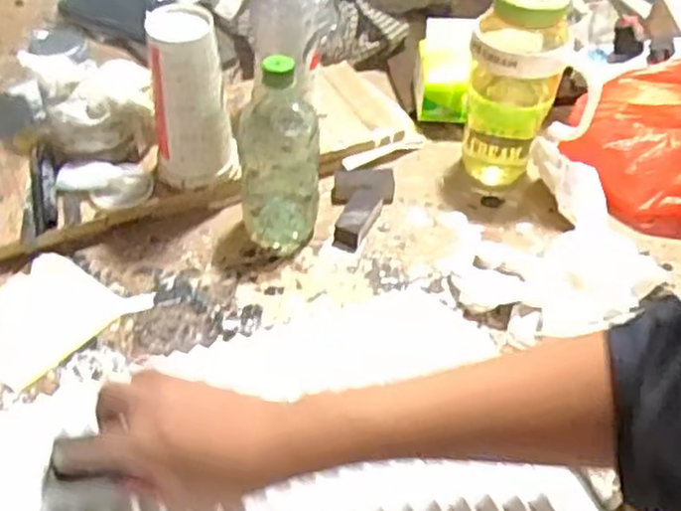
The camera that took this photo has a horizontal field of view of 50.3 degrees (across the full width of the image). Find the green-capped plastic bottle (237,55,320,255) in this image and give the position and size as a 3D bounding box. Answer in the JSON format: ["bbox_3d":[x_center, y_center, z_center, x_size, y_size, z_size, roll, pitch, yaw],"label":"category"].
[{"bbox_3d":[-0.061,-0.094,0.718,0.078,0.189,0.069,-1,48,-4],"label":"green-capped plastic bottle"}]

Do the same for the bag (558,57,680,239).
[{"bbox_3d":[0.390,-0.135,0.831,0.220,0.088,0.213,36,55,26],"label":"bag"}]

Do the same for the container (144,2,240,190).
[{"bbox_3d":[-0.150,-0.157,0.727,0.079,0.165,0.067,0,48,-3],"label":"container"}]

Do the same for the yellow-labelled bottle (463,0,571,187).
[{"bbox_3d":[0.184,-0.185,0.790,0.097,0.226,0.081,15,48,10],"label":"yellow-labelled bottle"}]

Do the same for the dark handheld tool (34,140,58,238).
[{"bbox_3d":[-0.309,-0.073,0.757,0.022,0.013,0.129,-10,49,-13],"label":"dark handheld tool"}]

